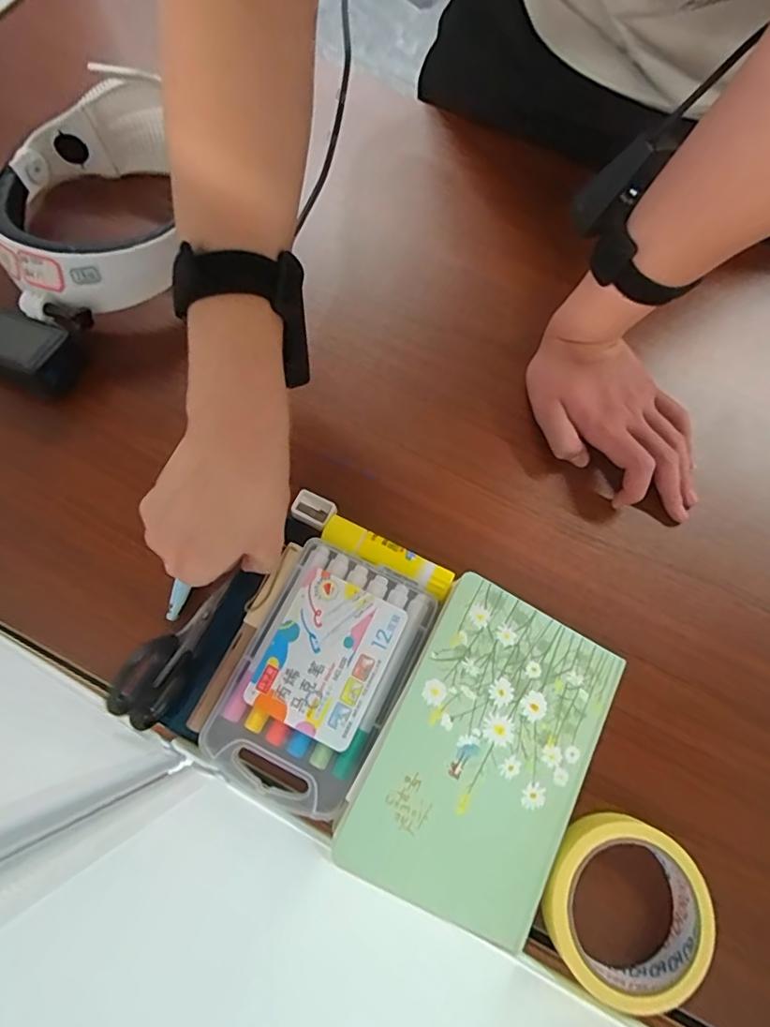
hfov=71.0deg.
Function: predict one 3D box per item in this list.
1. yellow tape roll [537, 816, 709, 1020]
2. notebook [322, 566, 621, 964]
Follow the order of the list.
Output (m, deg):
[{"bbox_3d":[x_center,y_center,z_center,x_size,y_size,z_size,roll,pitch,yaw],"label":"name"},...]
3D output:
[{"bbox_3d":[0.146,0.239,0.329,0.092,0.031,0.094,1,73,-2],"label":"yellow tape roll"},{"bbox_3d":[0.066,0.147,0.338,0.131,0.006,0.185,32,73,-7],"label":"notebook"}]

